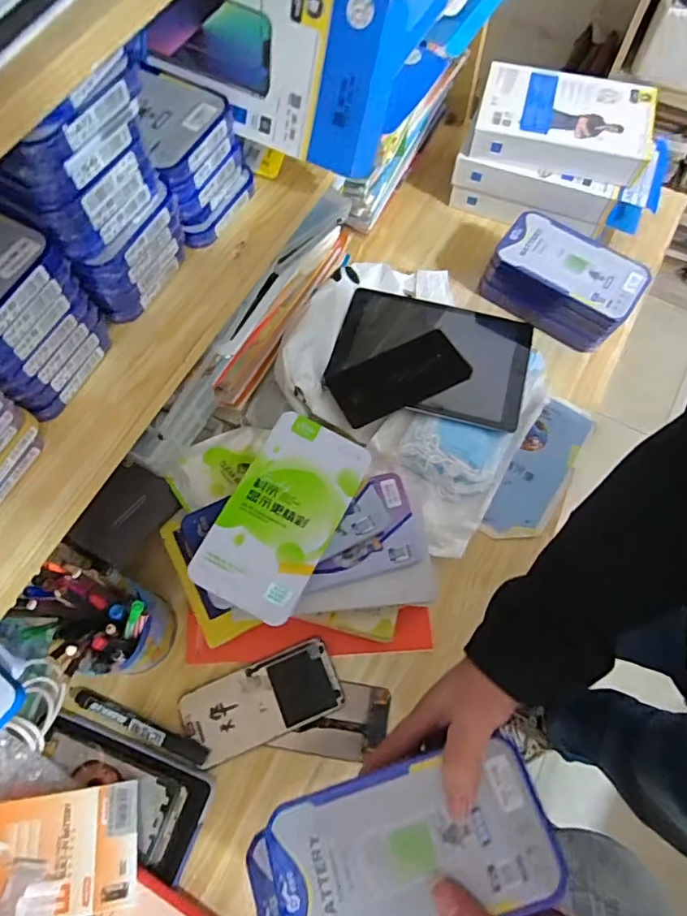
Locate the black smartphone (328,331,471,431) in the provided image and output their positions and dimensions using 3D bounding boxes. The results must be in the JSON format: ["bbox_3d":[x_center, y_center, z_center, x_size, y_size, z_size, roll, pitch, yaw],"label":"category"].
[{"bbox_3d":[0.067,-0.100,0.666,0.167,0.012,0.084,-24,64,-15],"label":"black smartphone"}]

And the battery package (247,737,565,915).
[{"bbox_3d":[0.033,0.262,0.357,0.198,0.022,0.103,-24,70,2],"label":"battery package"}]

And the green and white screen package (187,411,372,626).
[{"bbox_3d":[-0.057,0.052,0.528,0.101,0.007,0.189,28,73,3],"label":"green and white screen package"}]

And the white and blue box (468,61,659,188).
[{"bbox_3d":[0.283,-0.434,0.709,0.213,0.046,0.129,16,68,6],"label":"white and blue box"}]

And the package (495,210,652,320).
[{"bbox_3d":[0.283,-0.242,0.679,0.175,0.012,0.094,32,71,13],"label":"package"}]

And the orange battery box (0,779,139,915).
[{"bbox_3d":[-0.266,0.330,0.451,0.178,0.018,0.093,1,53,-18],"label":"orange battery box"}]

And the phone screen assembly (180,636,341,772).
[{"bbox_3d":[-0.083,0.246,0.559,0.154,0.007,0.073,-21,69,-9],"label":"phone screen assembly"}]

